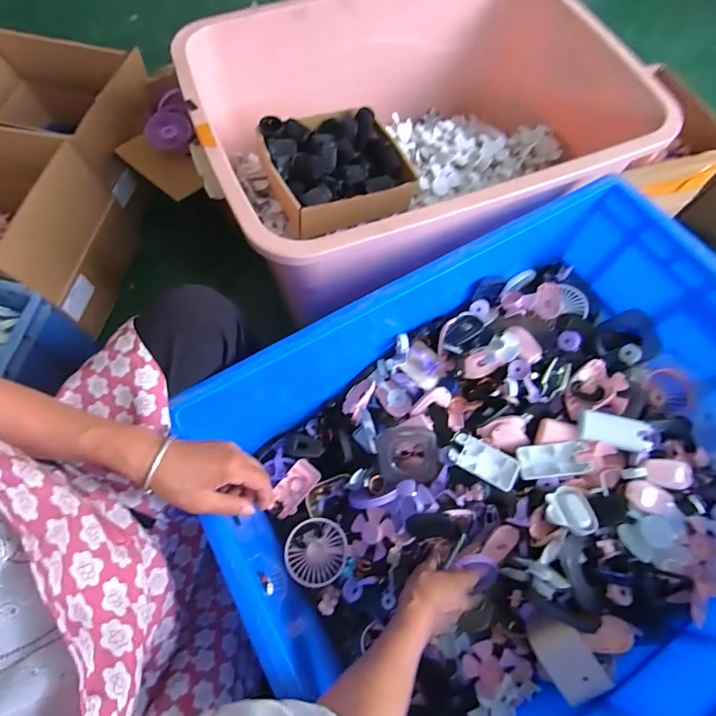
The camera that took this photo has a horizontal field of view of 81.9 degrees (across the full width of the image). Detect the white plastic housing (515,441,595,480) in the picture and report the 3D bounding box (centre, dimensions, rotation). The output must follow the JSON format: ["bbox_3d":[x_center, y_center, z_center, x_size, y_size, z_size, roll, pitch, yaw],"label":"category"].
[{"bbox_3d":[0.274,0.143,0.576,0.094,0.012,0.045,-8,79,8],"label":"white plastic housing"}]

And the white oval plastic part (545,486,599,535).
[{"bbox_3d":[0.284,0.204,0.550,0.064,0.021,0.060,-8,67,-5],"label":"white oval plastic part"}]

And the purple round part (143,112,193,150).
[{"bbox_3d":[-0.389,-0.464,0.846,0.092,0.019,0.087,0,67,-1],"label":"purple round part"}]

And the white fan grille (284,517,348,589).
[{"bbox_3d":[-0.062,0.286,0.610,0.090,0.032,0.087,-3,67,-3],"label":"white fan grille"}]

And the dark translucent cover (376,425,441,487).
[{"bbox_3d":[0.074,0.144,0.615,0.088,0.059,0.080,-5,67,-3],"label":"dark translucent cover"}]

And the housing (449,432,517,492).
[{"bbox_3d":[0.177,0.145,0.582,0.092,0.013,0.044,30,70,11],"label":"housing"}]

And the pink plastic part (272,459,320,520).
[{"bbox_3d":[-0.102,0.208,0.654,0.047,0.009,0.093,39,92,6],"label":"pink plastic part"}]

